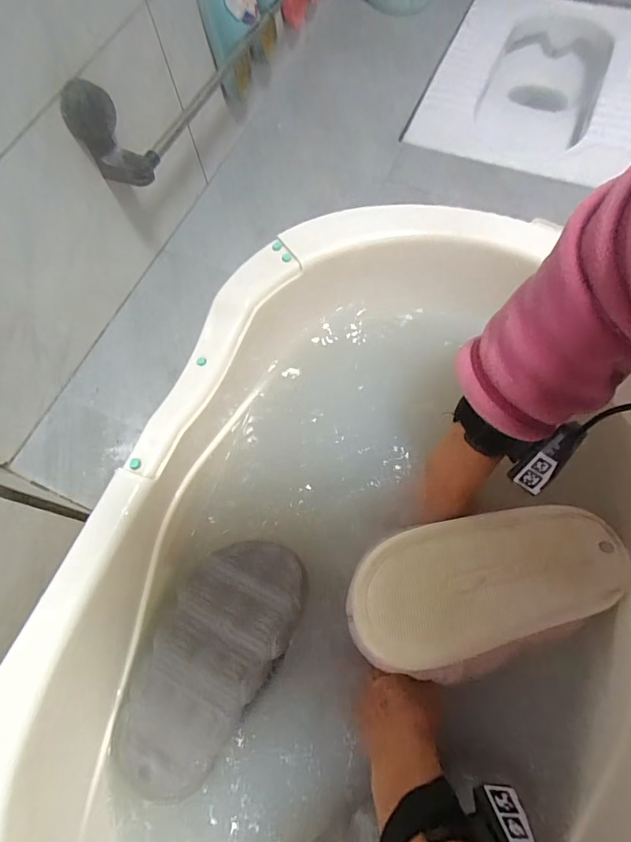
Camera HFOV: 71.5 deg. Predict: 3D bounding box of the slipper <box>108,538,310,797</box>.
[{"bbox_3d":[-0.098,0.222,0.409,0.109,0.040,0.227,26,73,14],"label":"slipper"}]

